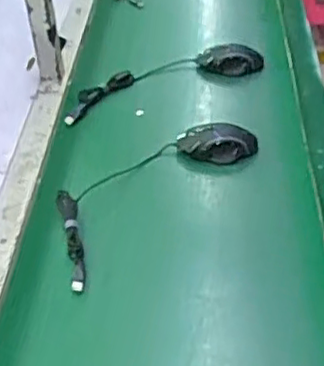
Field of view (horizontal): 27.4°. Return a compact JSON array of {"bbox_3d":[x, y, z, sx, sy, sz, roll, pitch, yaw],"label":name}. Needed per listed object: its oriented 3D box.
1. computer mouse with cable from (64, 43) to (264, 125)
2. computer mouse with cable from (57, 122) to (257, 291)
[{"bbox_3d":[0.000,-0.190,1.159,0.365,0.050,0.080,-16,41,-14],"label":"computer mouse with cable"},{"bbox_3d":[-0.026,-0.004,0.935,0.139,0.040,0.365,30,50,34],"label":"computer mouse with cable"}]

